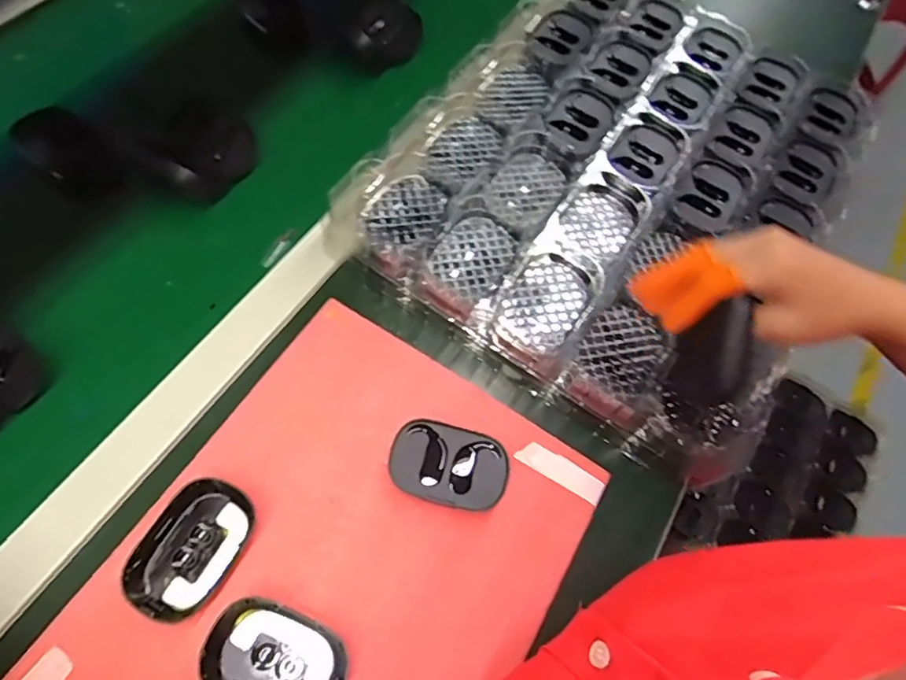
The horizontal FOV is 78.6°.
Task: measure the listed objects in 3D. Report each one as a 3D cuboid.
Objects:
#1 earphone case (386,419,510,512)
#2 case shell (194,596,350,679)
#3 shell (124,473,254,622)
[{"bbox_3d":[-0.004,0.094,0.418,0.087,0.018,0.057,15,64,0],"label":"earphone case"},{"bbox_3d":[-0.112,0.203,0.350,0.088,0.020,0.056,24,64,5],"label":"case shell"},{"bbox_3d":[-0.174,0.138,0.373,0.060,0.020,0.085,28,65,6],"label":"shell"}]

